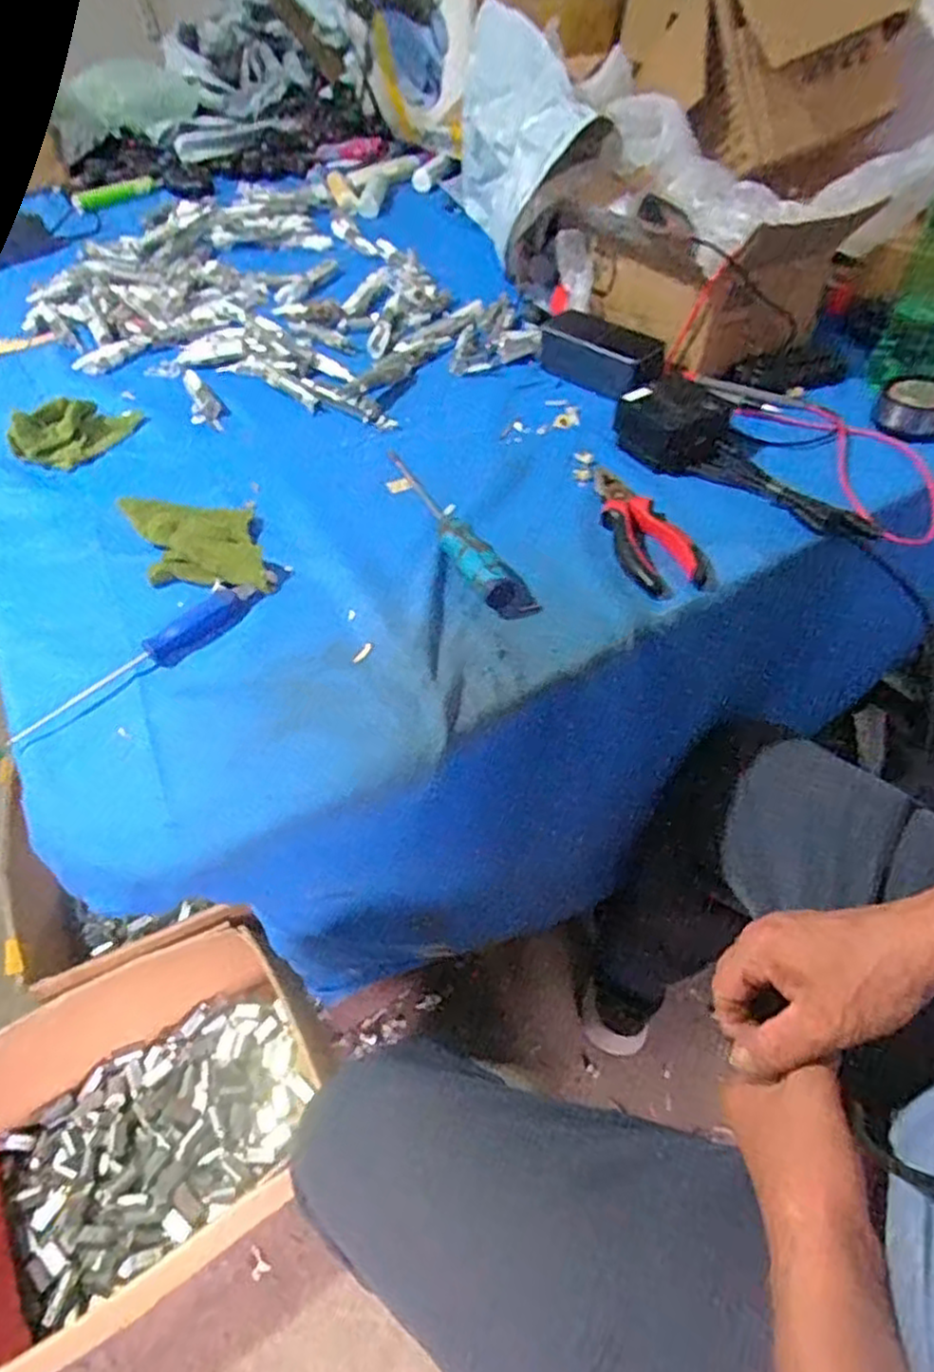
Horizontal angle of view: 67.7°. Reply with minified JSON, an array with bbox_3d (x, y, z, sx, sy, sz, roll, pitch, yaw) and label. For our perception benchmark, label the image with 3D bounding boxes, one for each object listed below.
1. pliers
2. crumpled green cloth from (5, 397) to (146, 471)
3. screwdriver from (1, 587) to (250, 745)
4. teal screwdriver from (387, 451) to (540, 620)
[{"bbox_3d":[0.134,-0.127,0.558,0.053,0.016,0.147,-19,51,-12],"label":"pliers"},{"bbox_3d":[-0.381,-0.255,0.686,0.122,0.042,0.061,-36,56,-24],"label":"crumpled green cloth"},{"bbox_3d":[-0.234,-0.020,0.501,0.033,0.020,0.184,32,58,27],"label":"screwdriver"},{"bbox_3d":[-0.022,-0.142,0.575,0.029,0.029,0.228,-22,50,-14],"label":"teal screwdriver"}]

